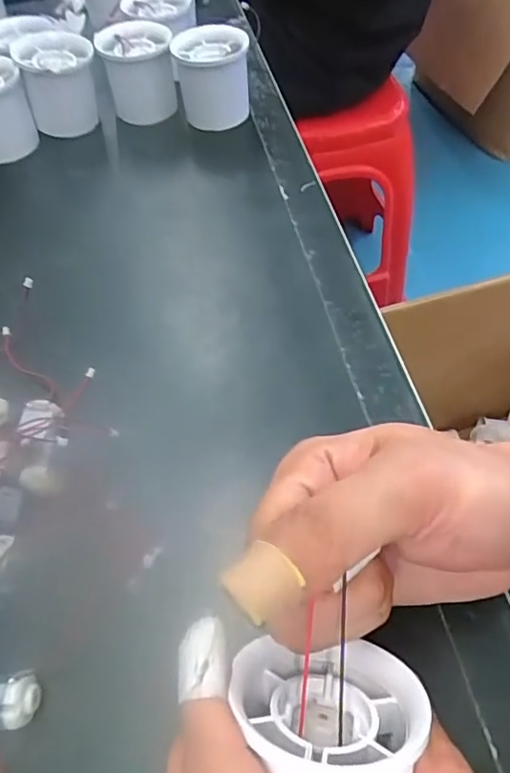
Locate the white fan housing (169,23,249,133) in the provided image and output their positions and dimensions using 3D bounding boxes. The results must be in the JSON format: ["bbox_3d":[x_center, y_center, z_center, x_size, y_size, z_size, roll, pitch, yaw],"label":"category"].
[{"bbox_3d":[-0.031,-0.232,0.414,0.054,0.055,0.054,-13,55,-6],"label":"white fan housing"}]

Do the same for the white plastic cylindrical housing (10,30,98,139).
[{"bbox_3d":[-0.146,-0.229,0.419,0.056,0.056,0.054,-17,56,-8],"label":"white plastic cylindrical housing"}]

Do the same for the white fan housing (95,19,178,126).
[{"bbox_3d":[-0.088,-0.240,0.424,0.051,0.057,0.056,-13,55,-5],"label":"white fan housing"}]

